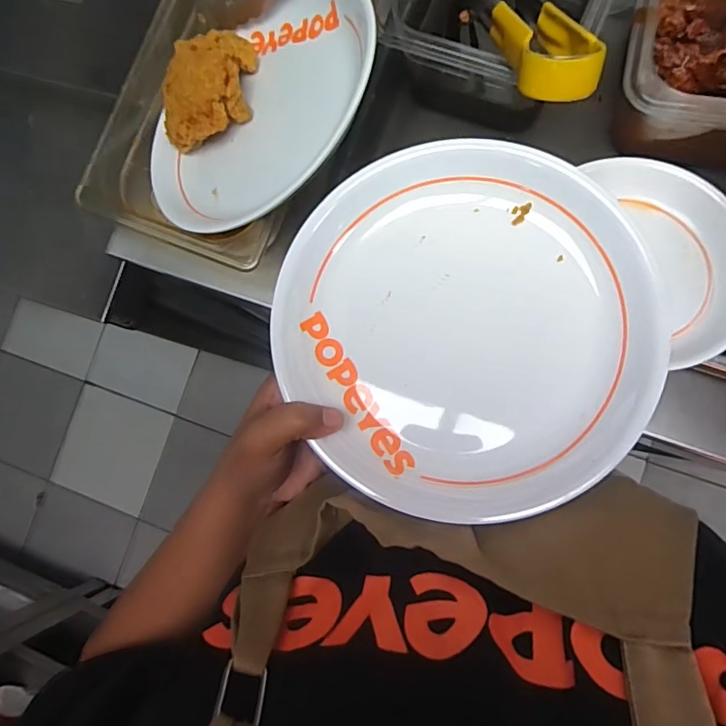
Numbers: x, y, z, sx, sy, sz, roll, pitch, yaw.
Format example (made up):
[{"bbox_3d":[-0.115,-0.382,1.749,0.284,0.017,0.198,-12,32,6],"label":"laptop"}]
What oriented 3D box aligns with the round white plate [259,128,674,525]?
[{"bbox_3d":[0.060,-0.026,0.305,0.216,0.039,0.221,-1,85,6],"label":"round white plate"}]

